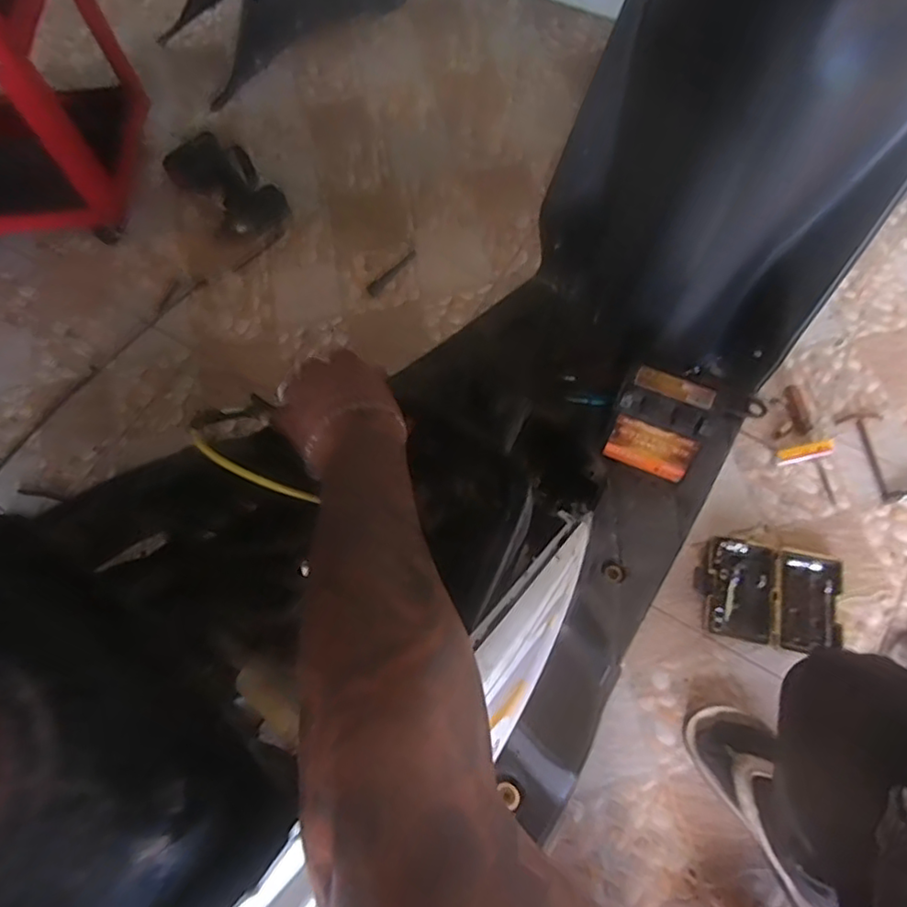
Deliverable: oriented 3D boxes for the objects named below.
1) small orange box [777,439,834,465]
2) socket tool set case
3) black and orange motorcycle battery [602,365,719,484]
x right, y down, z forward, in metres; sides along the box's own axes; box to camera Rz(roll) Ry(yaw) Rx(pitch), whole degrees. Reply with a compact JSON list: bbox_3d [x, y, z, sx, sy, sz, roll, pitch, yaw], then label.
[{"bbox_3d":[0.564,-0.002,1.020,0.092,0.008,0.027,-12,67,-4],"label":"small orange box"},{"bbox_3d":[0.470,0.207,0.950,0.208,0.026,0.146,12,67,7],"label":"socket tool set case"},{"bbox_3d":[0.237,-0.032,0.741,0.104,0.100,0.084,24,69,11],"label":"black and orange motorcycle battery"}]

